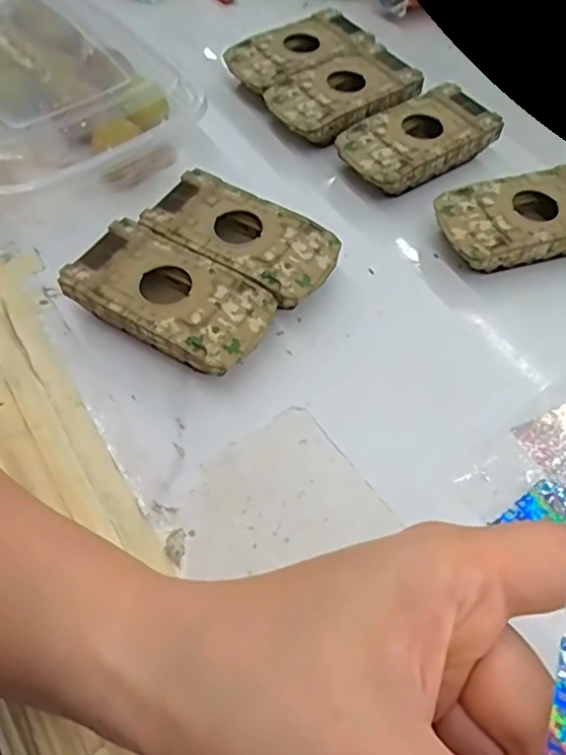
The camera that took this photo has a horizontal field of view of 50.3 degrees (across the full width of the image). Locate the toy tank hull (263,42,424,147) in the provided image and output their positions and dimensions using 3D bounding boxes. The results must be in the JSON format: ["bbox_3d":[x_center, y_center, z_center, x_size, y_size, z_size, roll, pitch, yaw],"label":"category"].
[{"bbox_3d":[0.039,-0.177,0.388,0.095,0.028,0.056,-33,64,-22],"label":"toy tank hull"}]

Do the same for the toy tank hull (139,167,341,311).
[{"bbox_3d":[-0.020,-0.069,0.315,0.095,0.027,0.050,29,61,16],"label":"toy tank hull"}]

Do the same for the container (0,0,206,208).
[{"bbox_3d":[-0.156,-0.183,0.369,0.161,0.052,0.213,-28,63,-19],"label":"container"}]

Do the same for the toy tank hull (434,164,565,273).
[{"bbox_3d":[0.133,-0.085,0.332,0.096,0.027,0.051,-12,58,-9],"label":"toy tank hull"}]

